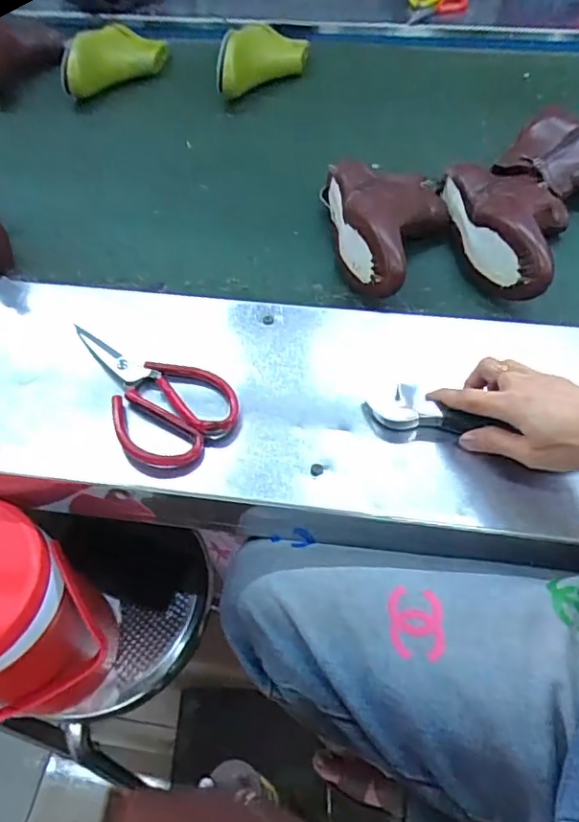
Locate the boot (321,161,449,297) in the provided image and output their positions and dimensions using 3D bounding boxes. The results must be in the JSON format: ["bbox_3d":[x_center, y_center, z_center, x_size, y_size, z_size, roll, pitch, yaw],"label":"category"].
[{"bbox_3d":[0.128,-0.211,0.659,0.138,0.077,0.218,-6,53,-5],"label":"boot"}]

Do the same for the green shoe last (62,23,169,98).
[{"bbox_3d":[-0.294,-0.594,0.956,0.077,0.084,0.198,23,54,18],"label":"green shoe last"}]

